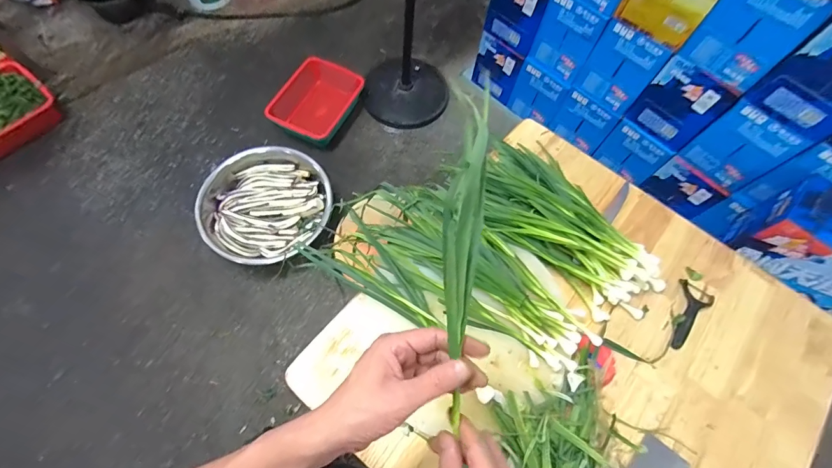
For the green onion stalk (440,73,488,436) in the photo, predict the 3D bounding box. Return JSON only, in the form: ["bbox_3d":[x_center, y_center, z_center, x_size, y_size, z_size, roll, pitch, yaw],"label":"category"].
[{"bbox_3d":[0.036,0.026,0.328,0.035,0.045,0.289,6,91,1],"label":"green onion stalk"}]

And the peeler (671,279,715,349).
[{"bbox_3d":[0.521,0.156,0.738,0.066,0.012,0.139,34,69,10],"label":"peeler"}]

